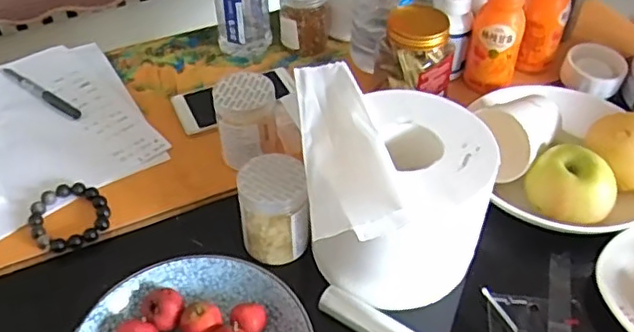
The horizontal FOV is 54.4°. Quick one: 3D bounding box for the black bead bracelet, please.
[{"bbox_3d":[-0.234,0.046,0.583,0.069,0.018,0.070,-20,48,-20],"label":"black bead bracelet"}]

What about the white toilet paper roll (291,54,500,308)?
[{"bbox_3d":[0.063,0.015,0.525,0.145,0.128,0.180,-4,45,-5],"label":"white toilet paper roll"}]

